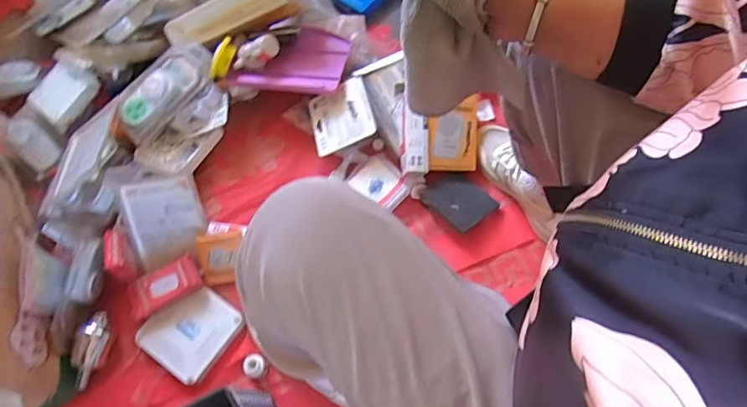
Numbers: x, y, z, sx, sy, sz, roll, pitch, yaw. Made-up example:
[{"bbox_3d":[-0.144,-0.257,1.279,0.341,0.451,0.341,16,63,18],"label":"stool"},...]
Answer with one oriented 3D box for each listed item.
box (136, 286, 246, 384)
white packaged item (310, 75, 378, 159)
[{"bbox_3d":[-0.284,0.200,0.786,0.123,0.025,0.128,34,73,16],"label":"box"},{"bbox_3d":[-0.057,-0.152,0.869,0.108,0.015,0.116,-19,68,21],"label":"white packaged item"}]

